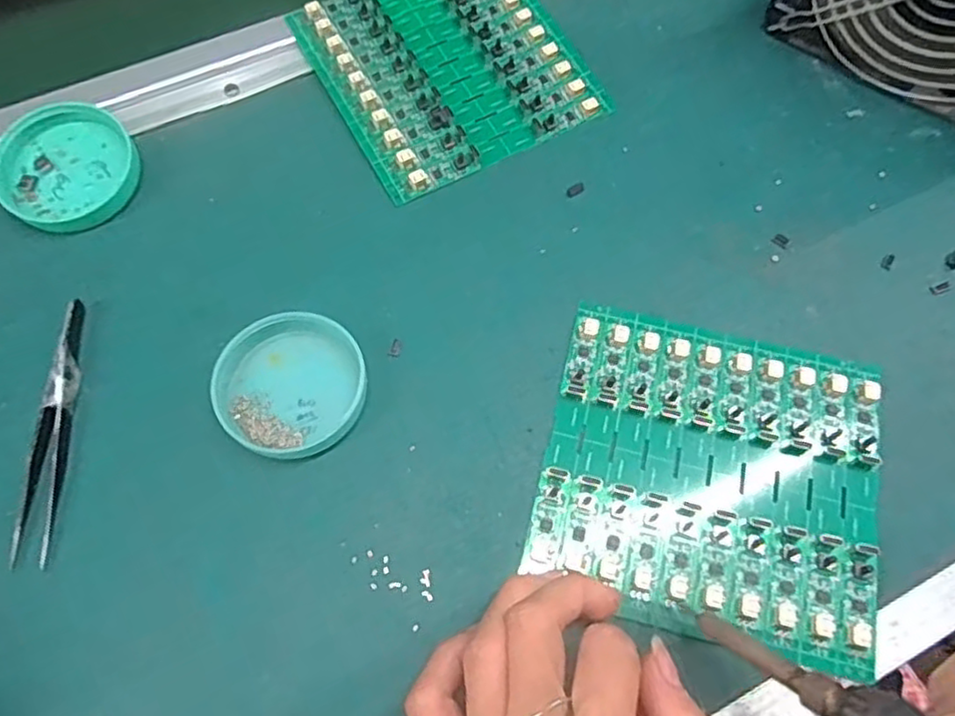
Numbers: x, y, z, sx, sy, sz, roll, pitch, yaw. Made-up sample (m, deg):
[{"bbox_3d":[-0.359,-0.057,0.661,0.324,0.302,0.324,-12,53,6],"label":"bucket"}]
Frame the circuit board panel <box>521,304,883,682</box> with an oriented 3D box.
[{"bbox_3d":[0.102,0.045,0.297,0.138,0.006,0.137,13,67,6],"label":"circuit board panel"}]

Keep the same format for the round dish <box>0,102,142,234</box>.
[{"bbox_3d":[-0.209,-0.098,0.347,0.071,0.014,0.065,0,68,-1],"label":"round dish"}]

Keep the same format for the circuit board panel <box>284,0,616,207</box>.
[{"bbox_3d":[-0.016,-0.166,0.384,0.134,0.011,0.138,-27,71,-11],"label":"circuit board panel"}]

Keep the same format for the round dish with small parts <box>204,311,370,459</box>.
[{"bbox_3d":[-0.083,0.011,0.305,0.064,0.014,0.064,0,68,-1],"label":"round dish with small parts"}]

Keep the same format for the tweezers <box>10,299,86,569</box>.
[{"bbox_3d":[-0.184,0.029,0.297,0.015,0.012,0.115,-2,68,-2],"label":"tweezers"}]

